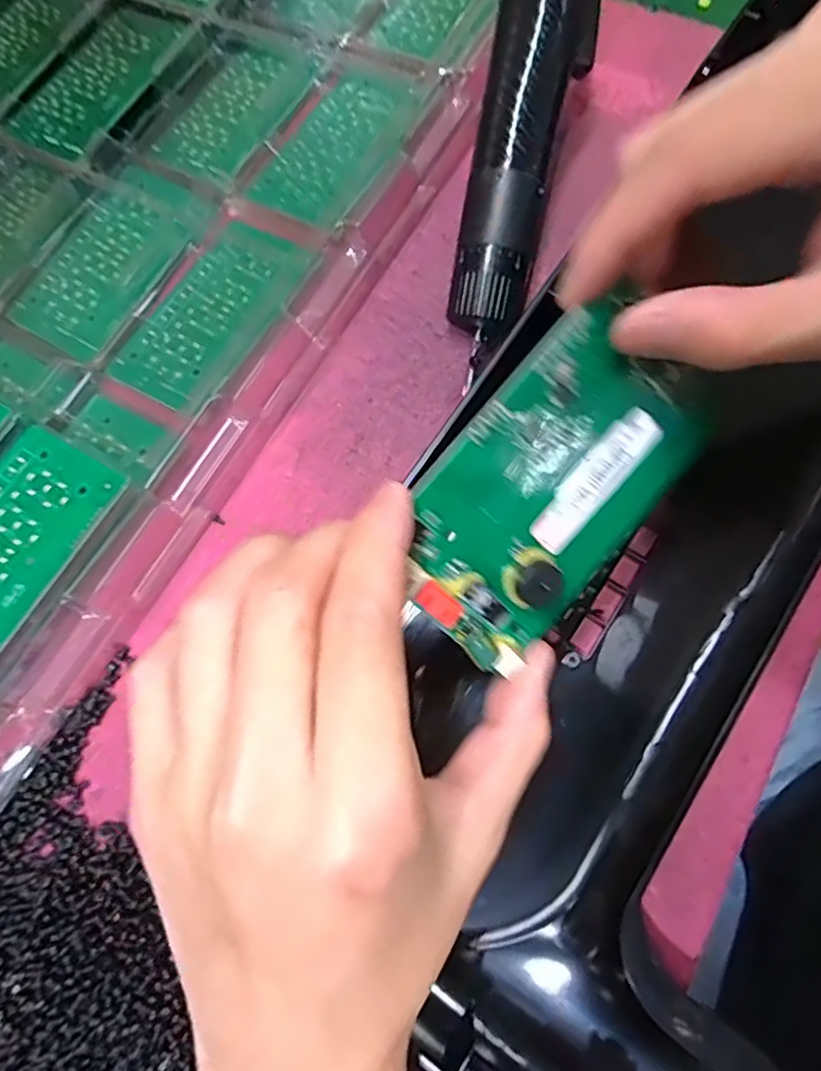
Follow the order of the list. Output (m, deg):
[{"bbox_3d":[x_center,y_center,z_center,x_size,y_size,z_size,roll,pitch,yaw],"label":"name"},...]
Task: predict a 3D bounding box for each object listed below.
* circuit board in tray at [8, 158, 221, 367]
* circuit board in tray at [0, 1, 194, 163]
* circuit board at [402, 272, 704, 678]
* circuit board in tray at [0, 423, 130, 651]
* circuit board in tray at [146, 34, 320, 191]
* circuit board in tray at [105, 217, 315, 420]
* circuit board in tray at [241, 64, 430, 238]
[{"bbox_3d":[-0.153,-0.143,0.328,0.063,0.007,0.108,30,78,13],"label":"circuit board in tray"},{"bbox_3d":[-0.173,-0.253,0.357,0.059,0.010,0.106,29,78,13],"label":"circuit board in tray"},{"bbox_3d":[0.041,-0.014,0.183,0.060,0.009,0.100,43,88,-20],"label":"circuit board"},{"bbox_3d":[-0.171,0.007,0.267,0.059,0.004,0.105,29,75,14],"label":"circuit board in tray"},{"bbox_3d":[-0.099,-0.234,0.351,0.065,0.016,0.090,32,78,14],"label":"circuit board in tray"},{"bbox_3d":[-0.096,-0.108,0.311,0.055,0.007,0.103,30,78,13],"label":"circuit board in tray"},{"bbox_3d":[-0.038,-0.204,0.332,0.054,0.009,0.094,31,78,13],"label":"circuit board in tray"}]

